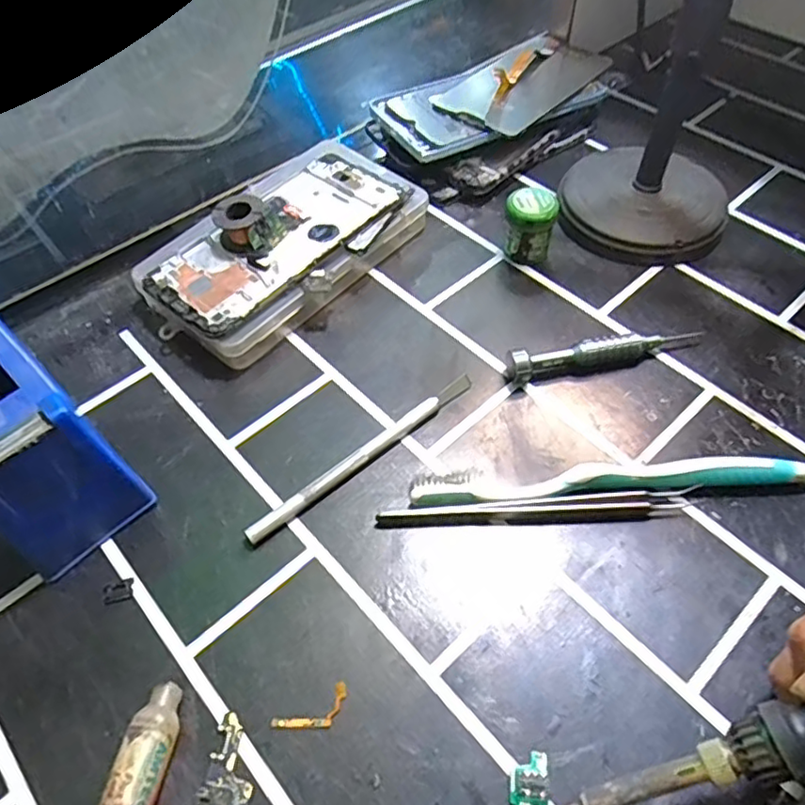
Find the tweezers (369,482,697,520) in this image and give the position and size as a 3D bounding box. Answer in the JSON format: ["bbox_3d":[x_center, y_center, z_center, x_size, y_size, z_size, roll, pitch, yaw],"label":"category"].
[{"bbox_3d":[0.065,0.051,0.293,0.148,0.009,0.010,-4,54,-2],"label":"tweezers"}]

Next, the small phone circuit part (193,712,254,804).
[{"bbox_3d":[-0.065,0.141,0.235,0.019,0.004,0.041,7,54,7],"label":"small phone circuit part"}]

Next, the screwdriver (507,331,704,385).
[{"bbox_3d":[0.113,-0.027,0.343,0.113,0.016,0.015,-9,54,-5],"label":"screwdriver"}]

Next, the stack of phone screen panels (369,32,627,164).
[{"bbox_3d":[0.072,-0.224,0.449,0.175,0.020,0.084,-27,60,-14],"label":"stack of phone screen panels"}]

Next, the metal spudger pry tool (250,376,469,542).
[{"bbox_3d":[-0.017,0.026,0.315,0.138,0.009,0.009,-36,61,-22],"label":"metal spudger pry tool"}]

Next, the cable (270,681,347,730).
[{"bbox_3d":[-0.035,0.123,0.246,0.032,0.004,0.013,-24,57,-15],"label":"cable"}]

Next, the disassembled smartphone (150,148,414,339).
[{"bbox_3d":[-0.070,-0.099,0.378,0.077,0.006,0.159,35,65,26],"label":"disassembled smartphone"}]

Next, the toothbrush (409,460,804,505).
[{"bbox_3d":[0.097,0.037,0.298,0.184,0.015,0.020,-1,54,0],"label":"toothbrush"}]

